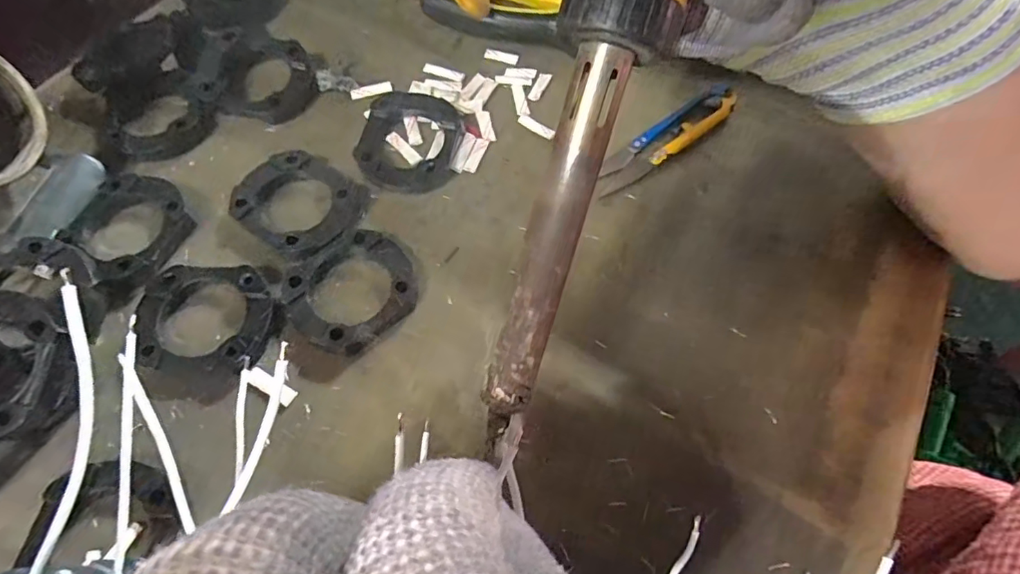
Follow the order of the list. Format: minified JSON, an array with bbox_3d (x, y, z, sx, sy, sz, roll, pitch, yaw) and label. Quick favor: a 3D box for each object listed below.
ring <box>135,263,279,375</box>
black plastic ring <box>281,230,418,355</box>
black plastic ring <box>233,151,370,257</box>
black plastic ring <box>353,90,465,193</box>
[{"bbox_3d":[-0.132,0.014,0.232,0.057,0.012,0.048,5,65,0],"label":"ring"},{"bbox_3d":[-0.071,0.002,0.241,0.059,0.011,0.051,-34,71,-17],"label":"black plastic ring"},{"bbox_3d":[-0.101,-0.042,0.261,0.058,0.010,0.054,1,65,-2],"label":"black plastic ring"},{"bbox_3d":[-0.053,-0.078,0.278,0.048,0.013,0.057,11,65,3],"label":"black plastic ring"}]

